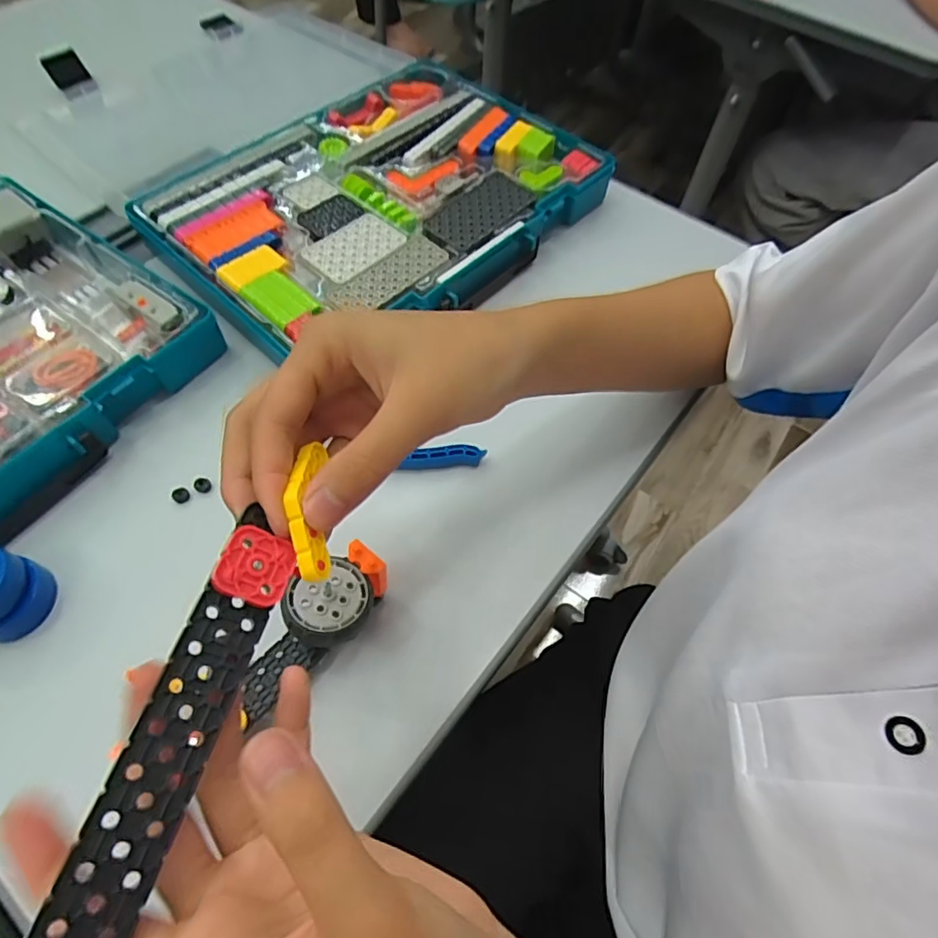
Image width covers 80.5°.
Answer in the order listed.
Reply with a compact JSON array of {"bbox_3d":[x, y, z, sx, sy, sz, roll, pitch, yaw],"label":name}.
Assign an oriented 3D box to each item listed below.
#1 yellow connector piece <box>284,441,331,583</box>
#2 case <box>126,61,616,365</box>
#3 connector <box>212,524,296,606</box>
[{"bbox_3d":[-0.062,0.015,0.216,0.013,0.015,0.056,-3,66,-6],"label":"yellow connector piece"},{"bbox_3d":[-0.075,-0.237,0.490,0.350,0.054,0.260,-40,71,-22],"label":"case"},{"bbox_3d":[-0.078,0.036,0.203,0.025,0.007,0.025,24,59,-23],"label":"connector"}]

